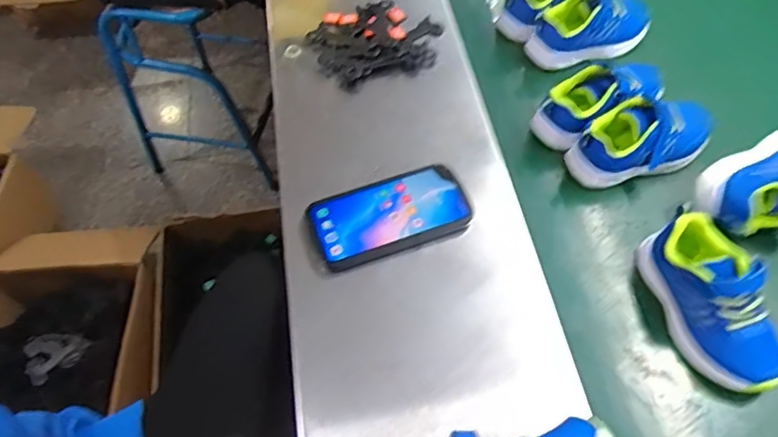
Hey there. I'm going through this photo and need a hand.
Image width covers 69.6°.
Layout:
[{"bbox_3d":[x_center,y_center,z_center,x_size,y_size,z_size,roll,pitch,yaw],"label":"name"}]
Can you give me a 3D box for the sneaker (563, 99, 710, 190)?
[{"bbox_3d":[0.275,-0.086,0.616,0.150,0.076,0.067,-18,60,-11],"label":"sneaker"}]

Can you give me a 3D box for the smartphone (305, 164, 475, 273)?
[{"bbox_3d":[0.001,-0.004,0.573,0.157,0.018,0.083,-17,60,-10],"label":"smartphone"}]

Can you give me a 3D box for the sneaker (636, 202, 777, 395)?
[{"bbox_3d":[0.292,0.073,0.507,0.066,0.075,0.160,-15,60,-9],"label":"sneaker"}]

